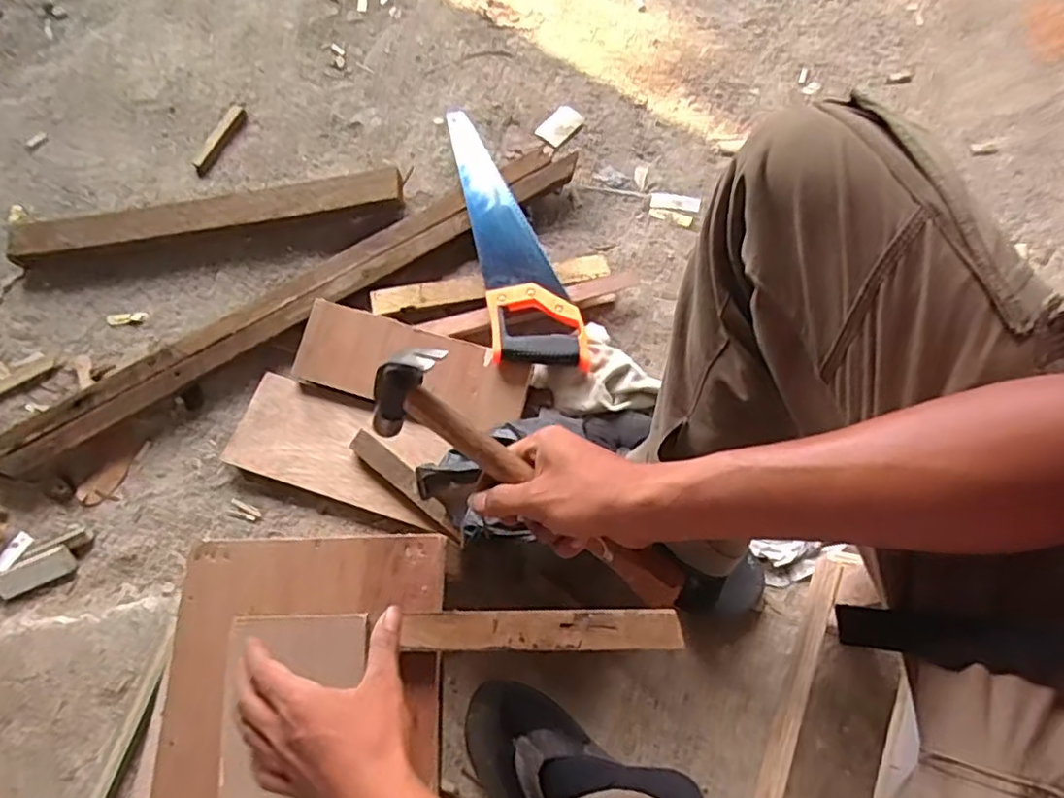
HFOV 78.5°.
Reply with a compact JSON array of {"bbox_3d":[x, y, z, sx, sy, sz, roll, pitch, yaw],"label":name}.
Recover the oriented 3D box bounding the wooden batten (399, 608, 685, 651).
[{"bbox_3d":[0.009,0.187,0.528,0.218,0.011,0.031,-1,70,2],"label":"wooden batten"}]

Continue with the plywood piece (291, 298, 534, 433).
[{"bbox_3d":[-0.154,-0.041,0.834,0.296,0.023,0.104,16,87,3],"label":"plywood piece"}]

